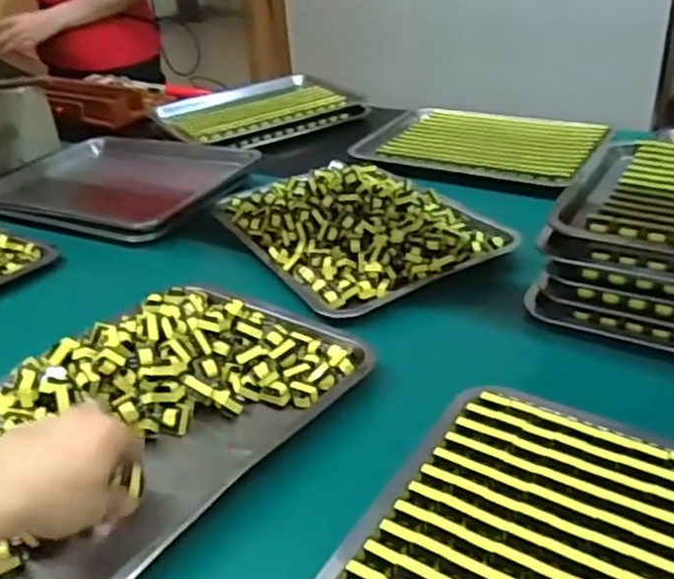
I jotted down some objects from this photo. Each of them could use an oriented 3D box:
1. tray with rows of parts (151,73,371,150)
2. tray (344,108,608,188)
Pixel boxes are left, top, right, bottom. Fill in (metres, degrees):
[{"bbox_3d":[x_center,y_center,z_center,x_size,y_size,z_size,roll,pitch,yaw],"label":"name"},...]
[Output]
[{"bbox_3d":[-0.159,-0.368,1.347,0.356,0.039,0.276,-18,33,-21],"label":"tray with rows of parts"},{"bbox_3d":[0.251,-0.259,1.150,0.392,0.016,0.291,15,36,29],"label":"tray"}]

